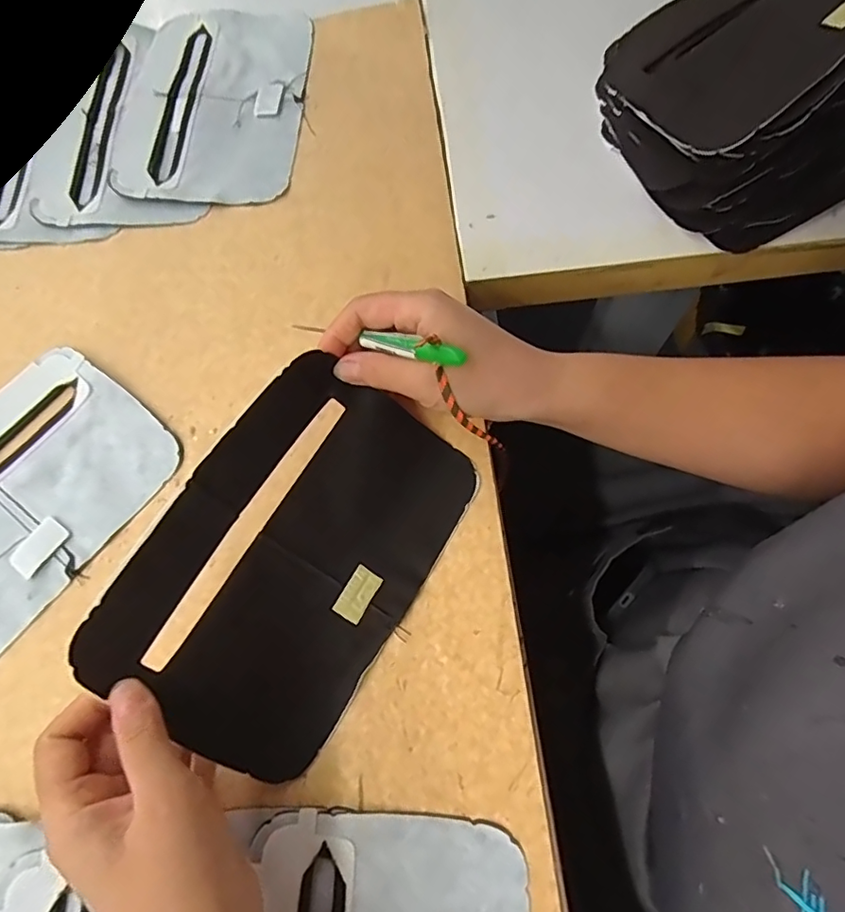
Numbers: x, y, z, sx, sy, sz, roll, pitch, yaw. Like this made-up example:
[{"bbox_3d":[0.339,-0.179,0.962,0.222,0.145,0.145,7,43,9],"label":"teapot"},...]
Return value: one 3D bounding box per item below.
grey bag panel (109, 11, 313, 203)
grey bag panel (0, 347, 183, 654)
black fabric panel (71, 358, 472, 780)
[{"bbox_3d":[-0.157,-0.276,0.425,0.127,0.009,0.196,3,71,2],"label":"grey bag panel"},{"bbox_3d":[-0.251,0.031,0.324,0.127,0.006,0.193,37,75,13],"label":"grey bag panel"},{"bbox_3d":[-0.064,0.050,0.284,0.125,0.016,0.190,36,73,-13],"label":"black fabric panel"}]

